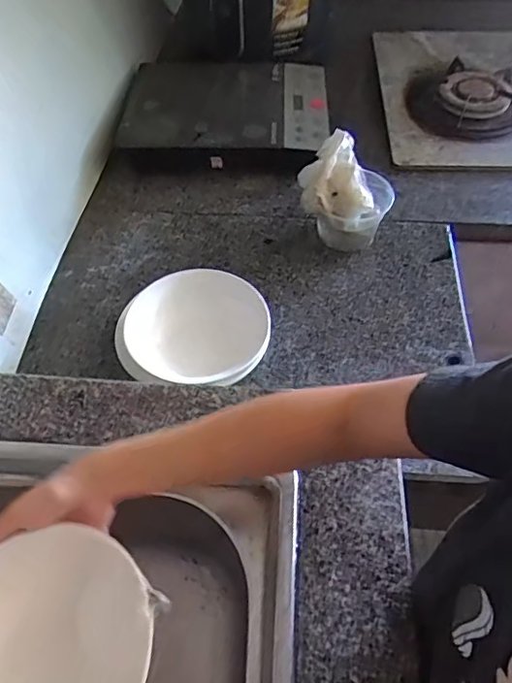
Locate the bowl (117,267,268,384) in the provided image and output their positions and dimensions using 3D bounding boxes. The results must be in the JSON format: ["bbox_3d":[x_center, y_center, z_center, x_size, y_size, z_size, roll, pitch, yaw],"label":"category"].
[{"bbox_3d":[-0.078,-0.004,0.696,0.186,0.069,0.170,0,54,1],"label":"bowl"}]

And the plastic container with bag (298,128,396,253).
[{"bbox_3d":[0.133,-0.214,0.815,0.134,0.141,0.108,11,55,8],"label":"plastic container with bag"}]

